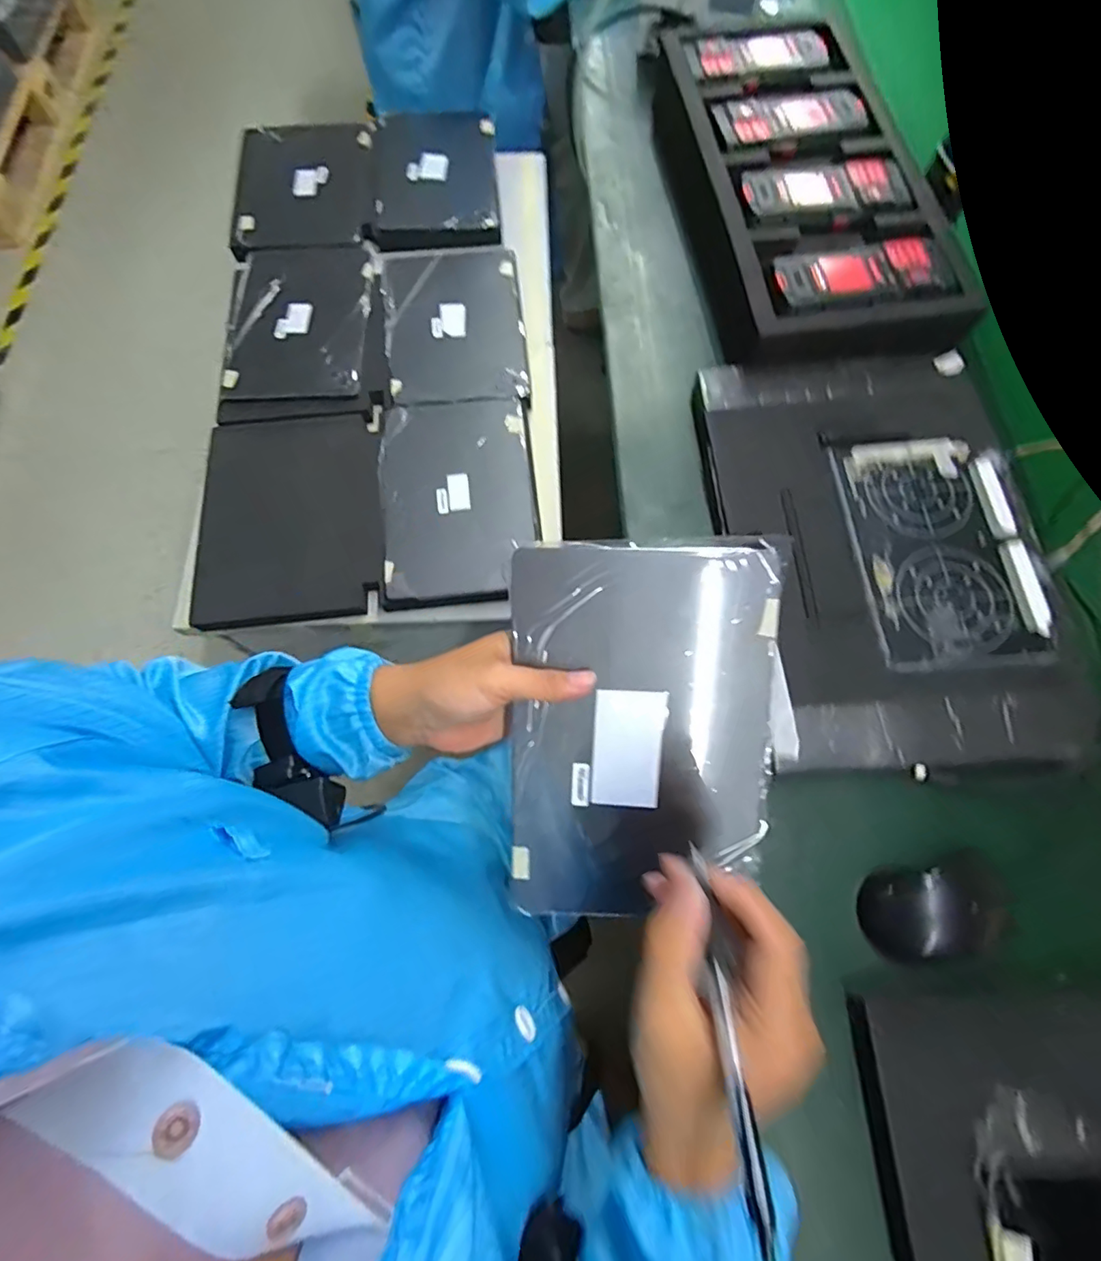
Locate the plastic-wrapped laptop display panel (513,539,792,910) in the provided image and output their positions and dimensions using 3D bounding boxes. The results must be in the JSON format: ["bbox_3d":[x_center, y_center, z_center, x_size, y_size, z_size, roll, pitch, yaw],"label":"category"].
[{"bbox_3d":[0.062,0.072,0.363,0.174,0.010,0.257,1,101,3],"label":"plastic-wrapped laptop display panel"}]

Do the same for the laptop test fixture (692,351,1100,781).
[{"bbox_3d":[0.284,-0.077,0.476,0.252,0.031,0.391,-2,72,-1],"label":"laptop test fixture"}]

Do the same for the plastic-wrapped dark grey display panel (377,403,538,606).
[{"bbox_3d":[-0.109,-0.162,0.636,0.170,0.017,0.254,-7,72,-3],"label":"plastic-wrapped dark grey display panel"}]

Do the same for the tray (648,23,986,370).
[{"bbox_3d":[0.267,-0.514,0.622,0.225,0.081,0.520,-7,72,-2],"label":"tray"}]

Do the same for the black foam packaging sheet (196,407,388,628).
[{"bbox_3d":[-0.303,-0.138,0.635,0.205,0.022,0.260,-8,72,-3],"label":"black foam packaging sheet"}]

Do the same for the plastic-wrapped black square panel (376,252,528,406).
[{"bbox_3d":[-0.129,-0.417,0.717,0.178,0.015,0.273,-6,72,-2],"label":"plastic-wrapped black square panel"}]

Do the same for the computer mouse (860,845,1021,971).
[{"bbox_3d":[0.284,0.205,0.401,0.101,0.034,0.070,-11,72,-4],"label":"computer mouse"}]

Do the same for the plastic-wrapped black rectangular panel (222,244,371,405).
[{"bbox_3d":[-0.335,-0.410,0.710,0.183,0.019,0.264,-5,72,-2],"label":"plastic-wrapped black rectangular panel"}]

